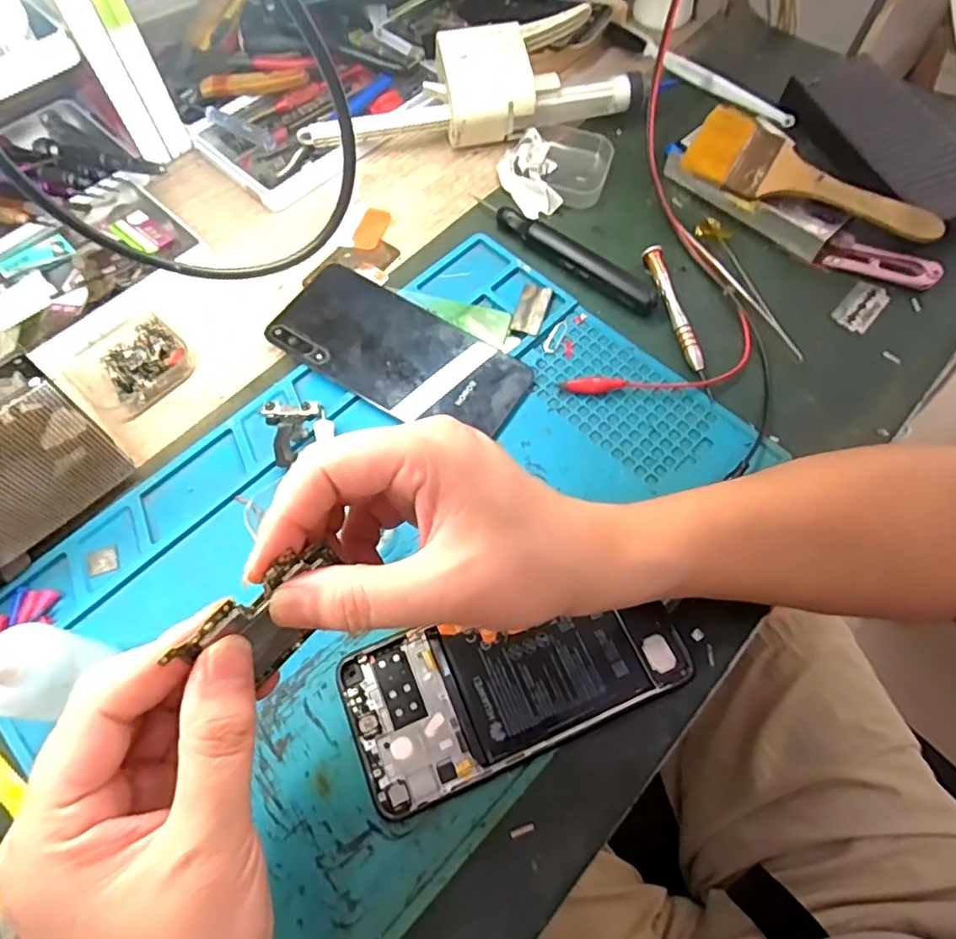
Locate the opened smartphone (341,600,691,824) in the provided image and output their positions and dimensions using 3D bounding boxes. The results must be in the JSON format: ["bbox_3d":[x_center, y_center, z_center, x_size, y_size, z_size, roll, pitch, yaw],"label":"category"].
[{"bbox_3d":[0.017,0.097,0.289,0.154,0.012,0.071,-20,67,-10],"label":"opened smartphone"}]

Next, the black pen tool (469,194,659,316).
[{"bbox_3d":[0.056,-0.145,0.400,0.141,0.012,0.022,42,71,17],"label":"black pen tool"}]

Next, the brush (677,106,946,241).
[{"bbox_3d":[0.217,-0.186,0.395,0.160,0.013,0.063,32,70,13],"label":"brush"}]

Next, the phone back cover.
[{"bbox_3d":[-0.048,-0.070,0.369,0.154,0.007,0.072,32,68,13],"label":"phone back cover"}]

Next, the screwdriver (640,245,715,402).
[{"bbox_3d":[0.126,-0.094,0.378,0.010,0.012,0.113,-12,65,-6],"label":"screwdriver"}]

